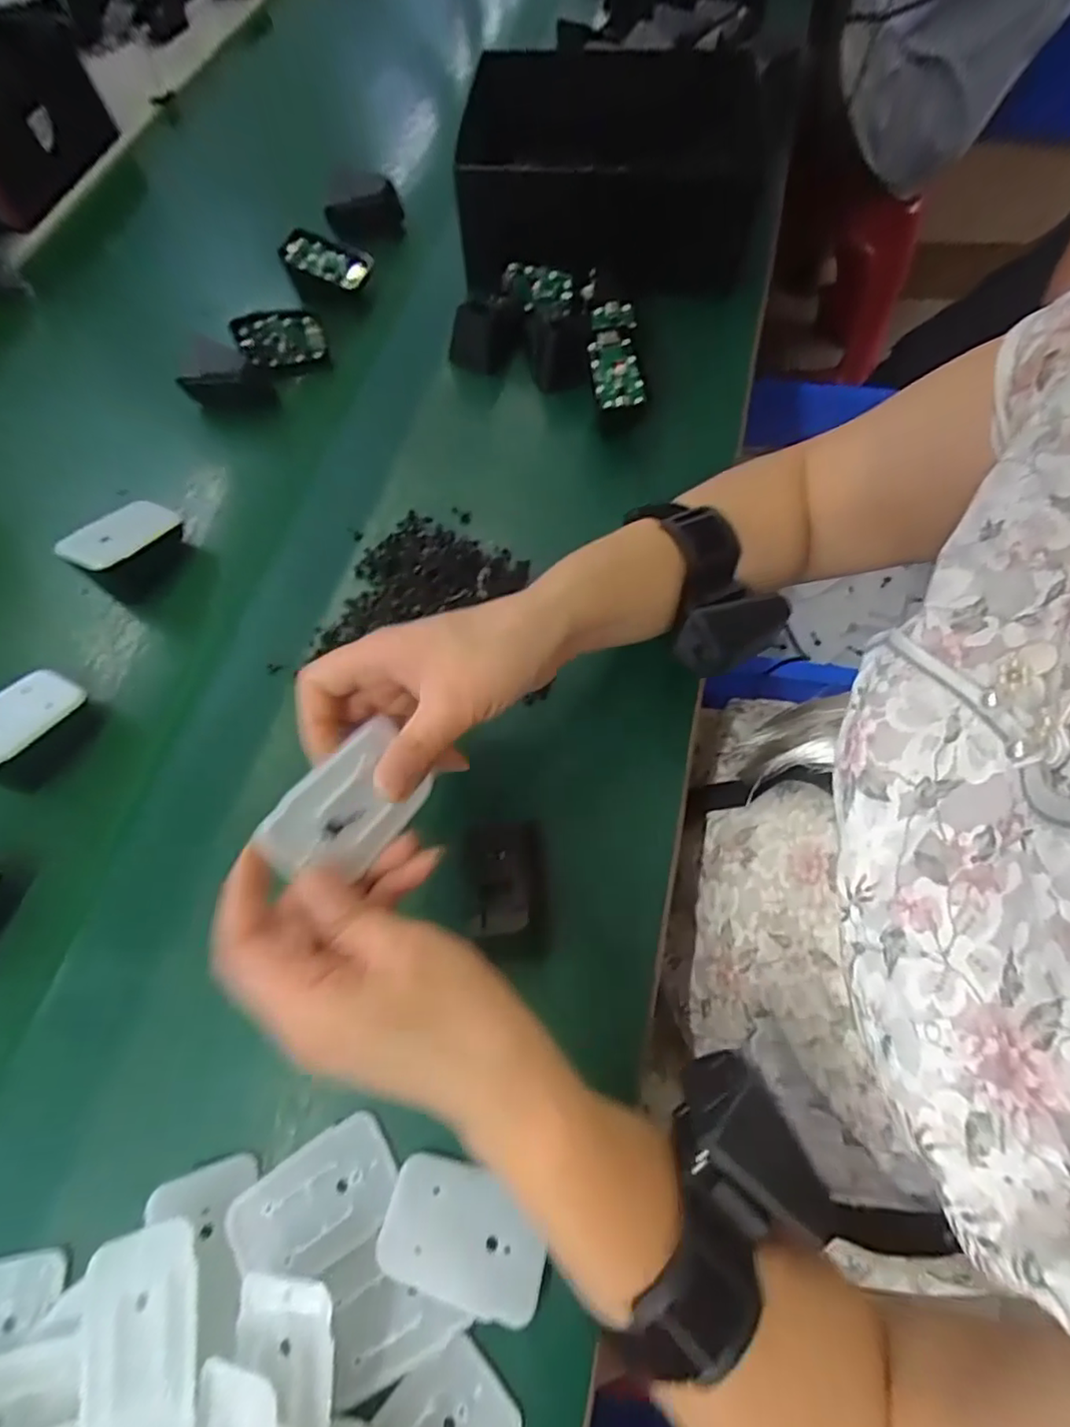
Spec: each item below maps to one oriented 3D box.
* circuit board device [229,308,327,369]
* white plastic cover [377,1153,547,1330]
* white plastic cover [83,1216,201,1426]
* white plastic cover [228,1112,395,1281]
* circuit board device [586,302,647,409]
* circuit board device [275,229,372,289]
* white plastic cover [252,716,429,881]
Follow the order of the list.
[{"bbox_3d":[-0.203,-0.297,0.484,0.067,0.044,0.015,-15,64,-4],"label":"circuit board device"},{"bbox_3d":[-0.030,0.221,0.257,0.068,0.004,0.045,16,41,5],"label":"white plastic cover"},{"bbox_3d":[-0.150,0.238,0.229,0.040,0.010,0.068,-19,64,-6],"label":"white plastic cover"},{"bbox_3d":[-0.094,0.212,0.260,0.066,0.005,0.043,-26,61,-21],"label":"white plastic cover"},{"bbox_3d":[0.057,-0.259,0.434,0.038,0.010,0.094,-2,76,2],"label":"circuit board device"},{"bbox_3d":[-0.178,-0.388,0.514,0.071,0.008,0.039,15,81,-9],"label":"circuit board device"},{"bbox_3d":[-0.075,0.040,0.248,0.067,0.006,0.044,-49,113,-31],"label":"white plastic cover"}]

